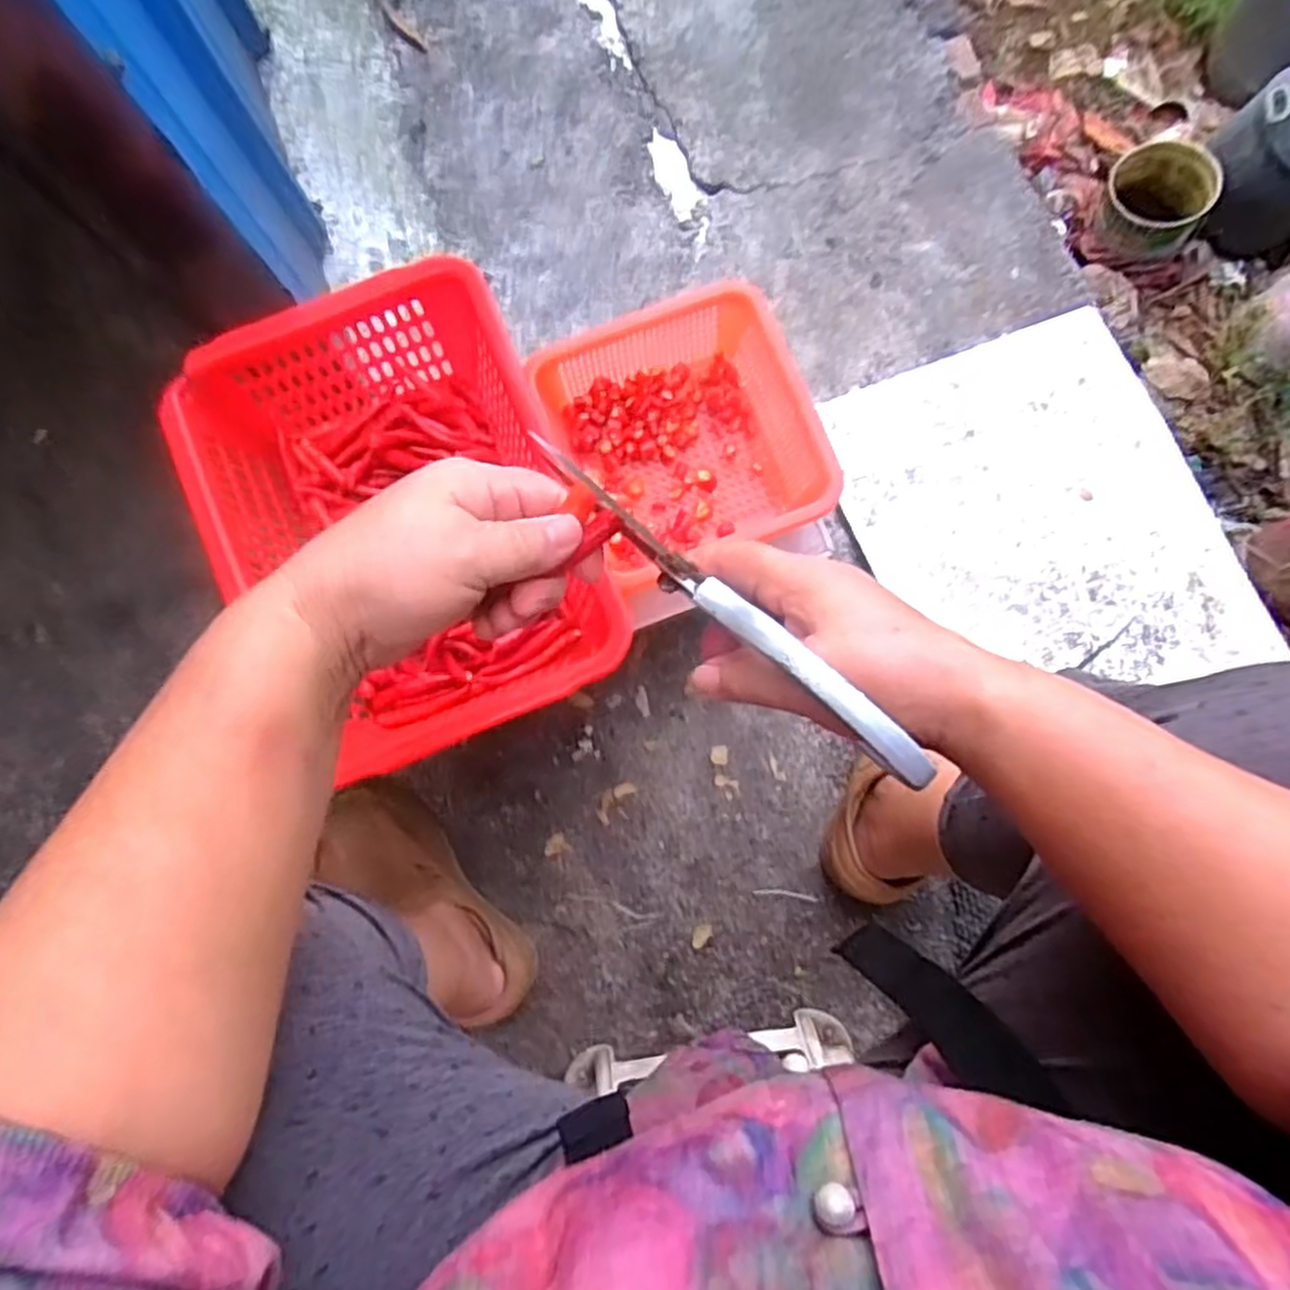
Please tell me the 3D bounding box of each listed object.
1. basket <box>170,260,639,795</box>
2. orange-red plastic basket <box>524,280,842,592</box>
[{"bbox_3d":[-0.161,-0.088,0.493,0.215,0.085,0.269,-23,84,-3],"label":"basket"},{"bbox_3d":[0.027,-0.143,0.520,0.159,0.059,0.173,-21,84,-3],"label":"orange-red plastic basket"}]

